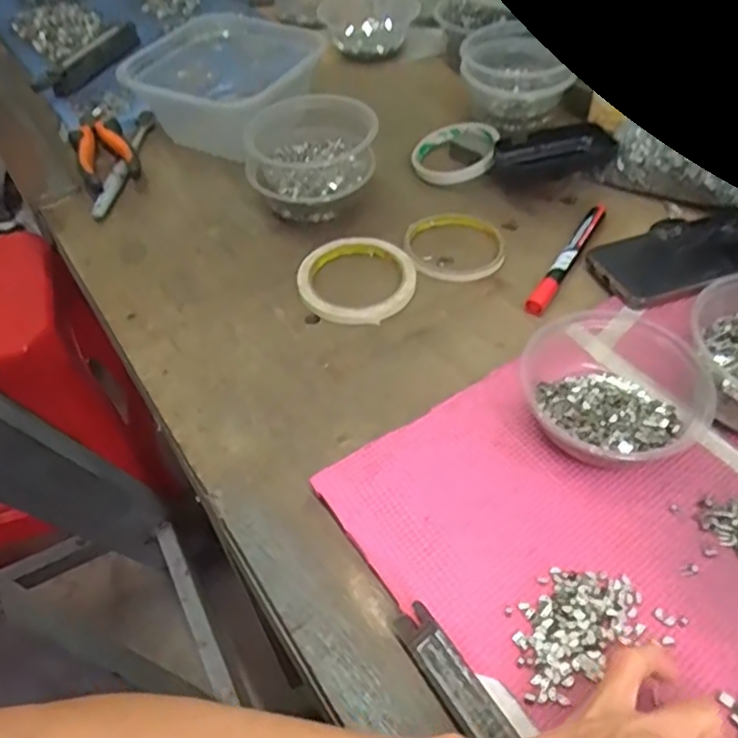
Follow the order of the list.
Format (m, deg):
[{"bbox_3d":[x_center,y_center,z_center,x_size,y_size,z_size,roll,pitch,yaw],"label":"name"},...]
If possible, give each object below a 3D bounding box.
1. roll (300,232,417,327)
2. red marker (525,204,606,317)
[{"bbox_3d":[-0.009,-0.078,0.559,0.096,0.009,0.103,-3,50,3],"label":"roll"},{"bbox_3d":[0.169,-0.095,0.561,0.014,0.014,0.149,25,56,23],"label":"red marker"}]

